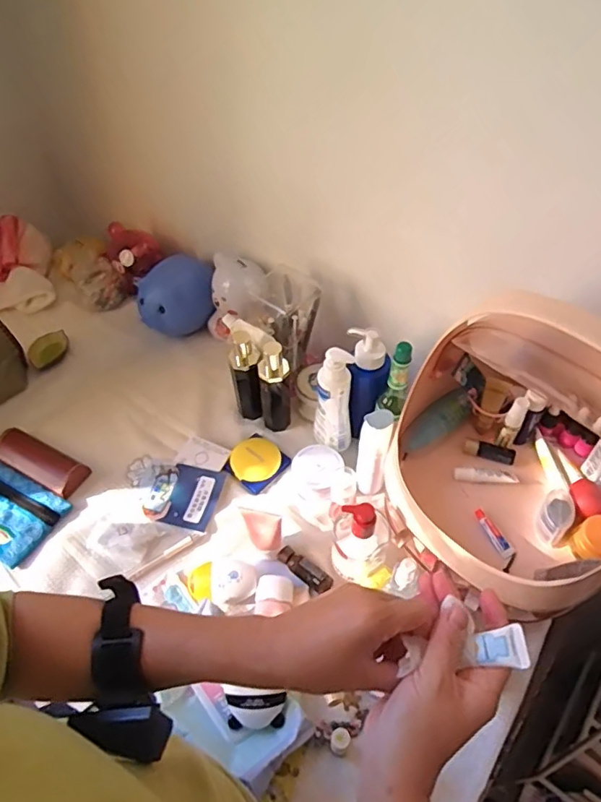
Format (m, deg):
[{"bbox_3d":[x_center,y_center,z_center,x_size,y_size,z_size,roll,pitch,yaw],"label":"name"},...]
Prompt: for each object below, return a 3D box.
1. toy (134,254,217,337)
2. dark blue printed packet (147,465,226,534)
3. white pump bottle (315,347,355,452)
[{"bbox_3d":[-0.233,-0.193,1.020,0.142,0.131,0.100,-8,52,-6],"label":"toy"},{"bbox_3d":[-0.166,0.144,0.817,0.079,0.009,0.098,12,52,10],"label":"dark blue printed packet"},{"bbox_3d":[0.051,0.005,0.789,0.051,0.178,0.046,1,51,1],"label":"white pump bottle"}]

